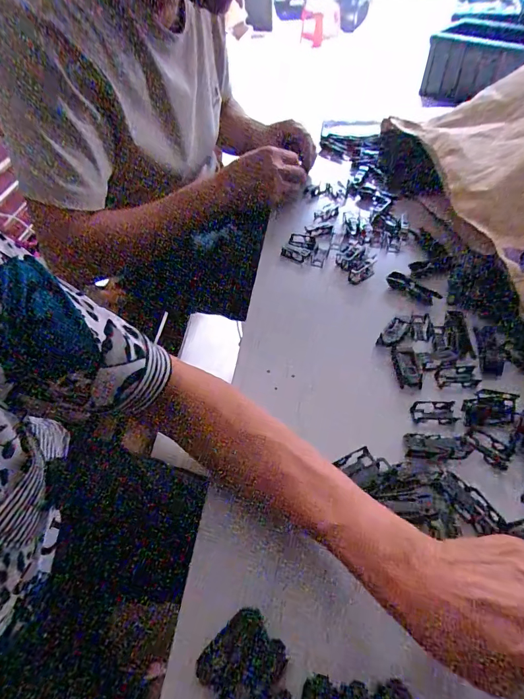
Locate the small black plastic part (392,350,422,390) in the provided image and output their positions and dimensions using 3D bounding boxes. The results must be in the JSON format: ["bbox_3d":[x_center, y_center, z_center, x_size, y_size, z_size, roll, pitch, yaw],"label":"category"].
[{"bbox_3d":[0.151,0.019,0.391,0.024,0.004,0.046,1,53,5],"label":"small black plastic part"}]

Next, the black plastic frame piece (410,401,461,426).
[{"bbox_3d":[0.164,0.060,0.361,0.041,0.005,0.022,1,53,5],"label":"black plastic frame piece"}]

